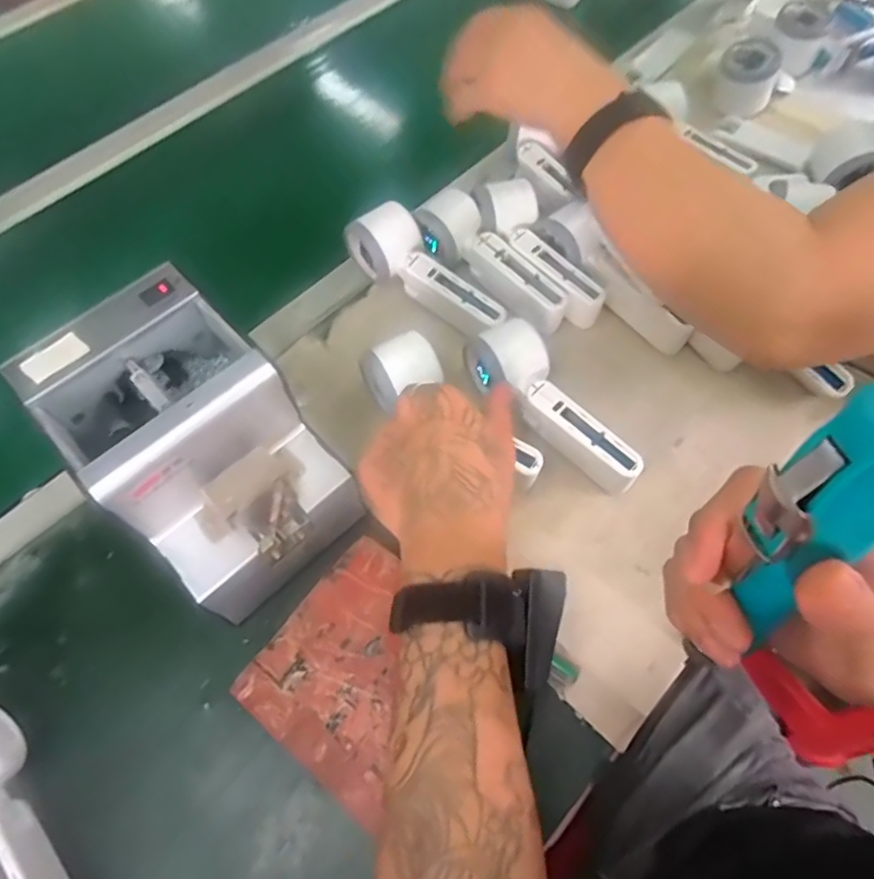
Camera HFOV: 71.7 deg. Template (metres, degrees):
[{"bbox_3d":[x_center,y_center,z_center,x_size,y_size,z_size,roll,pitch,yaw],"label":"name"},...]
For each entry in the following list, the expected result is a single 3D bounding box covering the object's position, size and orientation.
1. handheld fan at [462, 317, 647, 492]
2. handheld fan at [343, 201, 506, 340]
[{"bbox_3d":[0.100,-0.028,0.483,0.155,0.050,0.055,40,71,20],"label":"handheld fan"},{"bbox_3d":[-0.007,-0.146,0.538,0.156,0.061,0.050,38,70,20],"label":"handheld fan"}]

